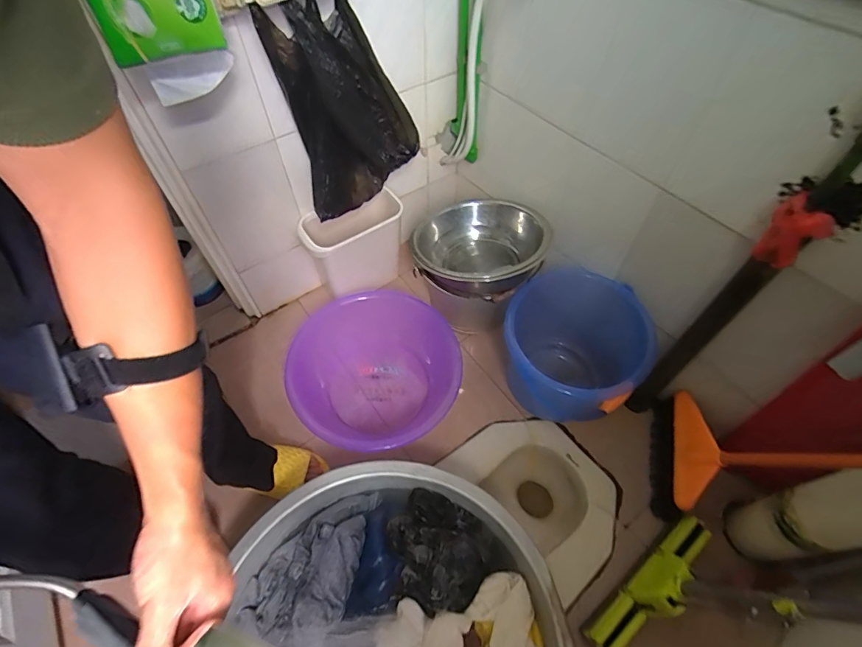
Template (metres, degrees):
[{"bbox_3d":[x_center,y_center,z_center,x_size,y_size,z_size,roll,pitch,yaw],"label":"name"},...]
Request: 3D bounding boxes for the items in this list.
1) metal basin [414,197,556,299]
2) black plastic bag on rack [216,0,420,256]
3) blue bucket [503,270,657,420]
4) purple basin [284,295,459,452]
[{"bbox_3d":[0.121,-0.188,1.055,0.303,0.131,0.306,0,55,1],"label":"metal basin"},{"bbox_3d":[-0.184,-0.427,0.915,0.330,0.554,0.125,-39,63,-23],"label":"black plastic bag on rack"},{"bbox_3d":[0.318,0.084,1.034,0.334,0.286,0.293,33,62,21],"label":"blue bucket"},{"bbox_3d":[-0.150,0.114,1.086,0.391,0.148,0.402,0,55,1],"label":"purple basin"}]

